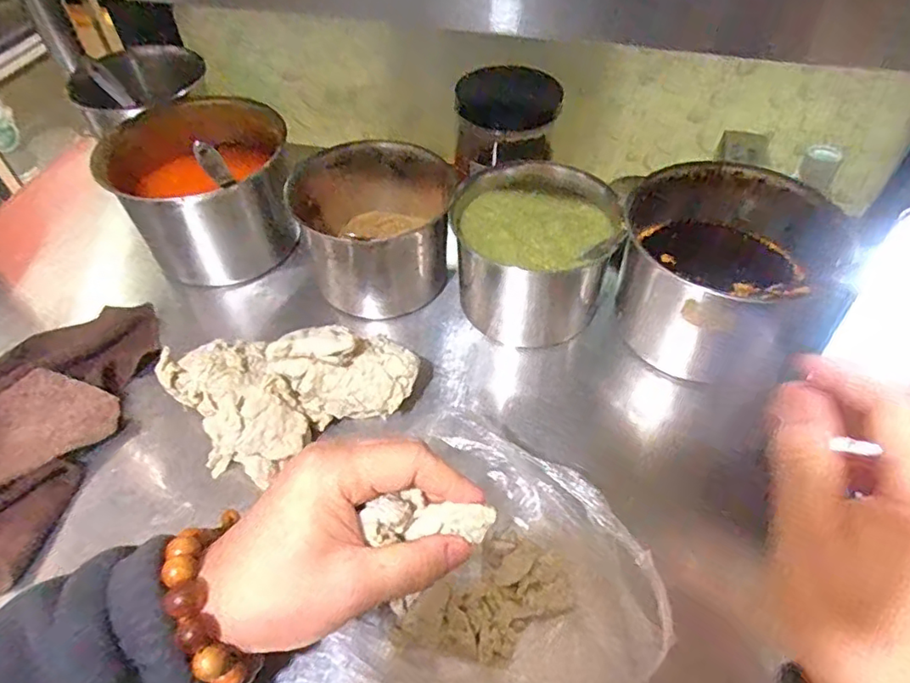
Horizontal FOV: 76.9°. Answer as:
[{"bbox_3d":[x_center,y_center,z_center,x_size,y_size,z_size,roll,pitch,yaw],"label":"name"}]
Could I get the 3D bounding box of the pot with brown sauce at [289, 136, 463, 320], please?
[{"bbox_3d":[-0.064,-0.098,0.501,0.124,0.100,0.110,-22,53,-15],"label":"pot with brown sauce"}]

